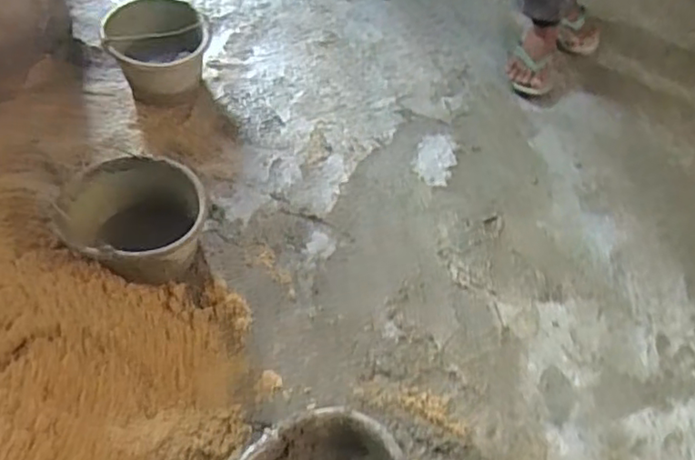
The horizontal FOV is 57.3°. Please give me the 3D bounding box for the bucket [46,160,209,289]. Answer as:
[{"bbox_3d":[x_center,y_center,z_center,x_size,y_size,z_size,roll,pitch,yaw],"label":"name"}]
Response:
[{"bbox_3d":[-0.383,-0.001,1.162,0.250,0.167,0.187,-1,53,-2],"label":"bucket"}]

